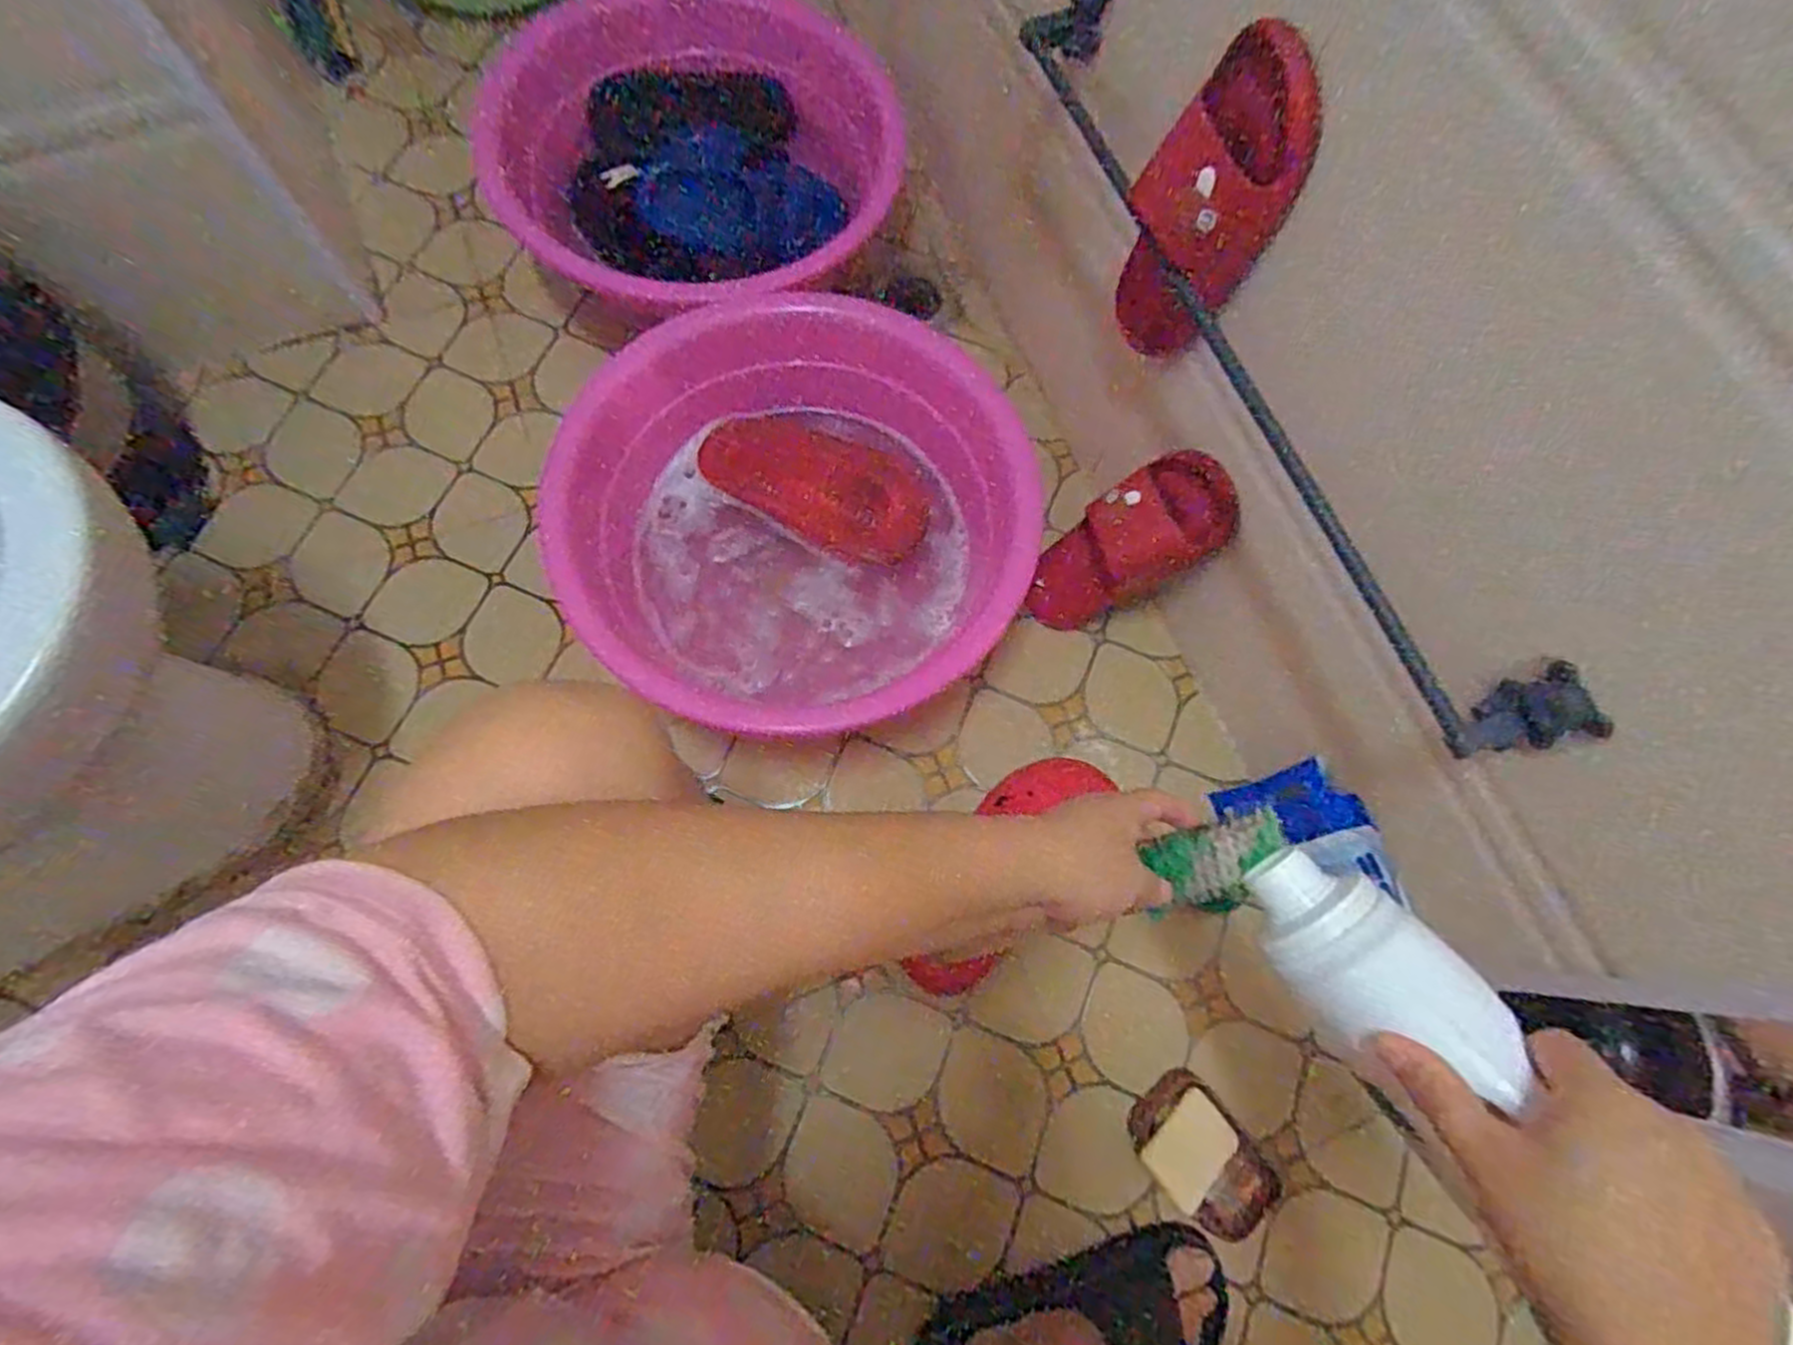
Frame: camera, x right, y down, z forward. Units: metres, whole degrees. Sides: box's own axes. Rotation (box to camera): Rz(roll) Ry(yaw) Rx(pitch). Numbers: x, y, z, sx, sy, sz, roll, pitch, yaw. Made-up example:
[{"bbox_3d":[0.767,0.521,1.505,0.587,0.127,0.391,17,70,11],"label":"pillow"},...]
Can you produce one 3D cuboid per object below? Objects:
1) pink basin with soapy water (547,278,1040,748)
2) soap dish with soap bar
[{"bbox_3d":[-0.074,-0.167,0.809,0.429,0.118,0.437,29,73,7],"label":"pink basin with soapy water"},{"bbox_3d":[0.267,0.425,0.684,0.093,0.032,0.128,-37,75,-13],"label":"soap dish with soap bar"}]

